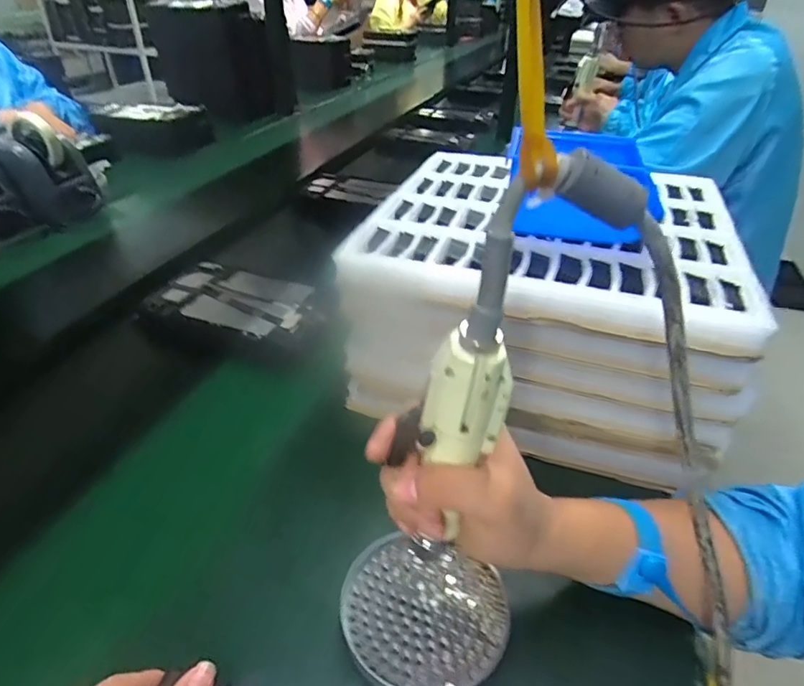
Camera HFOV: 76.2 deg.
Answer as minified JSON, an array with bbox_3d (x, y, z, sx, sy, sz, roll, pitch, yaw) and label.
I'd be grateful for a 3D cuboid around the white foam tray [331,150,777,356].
[{"bbox_3d":[0.152,-0.124,0.528,0.345,0.052,0.330,13,38,15],"label":"white foam tray"}]

